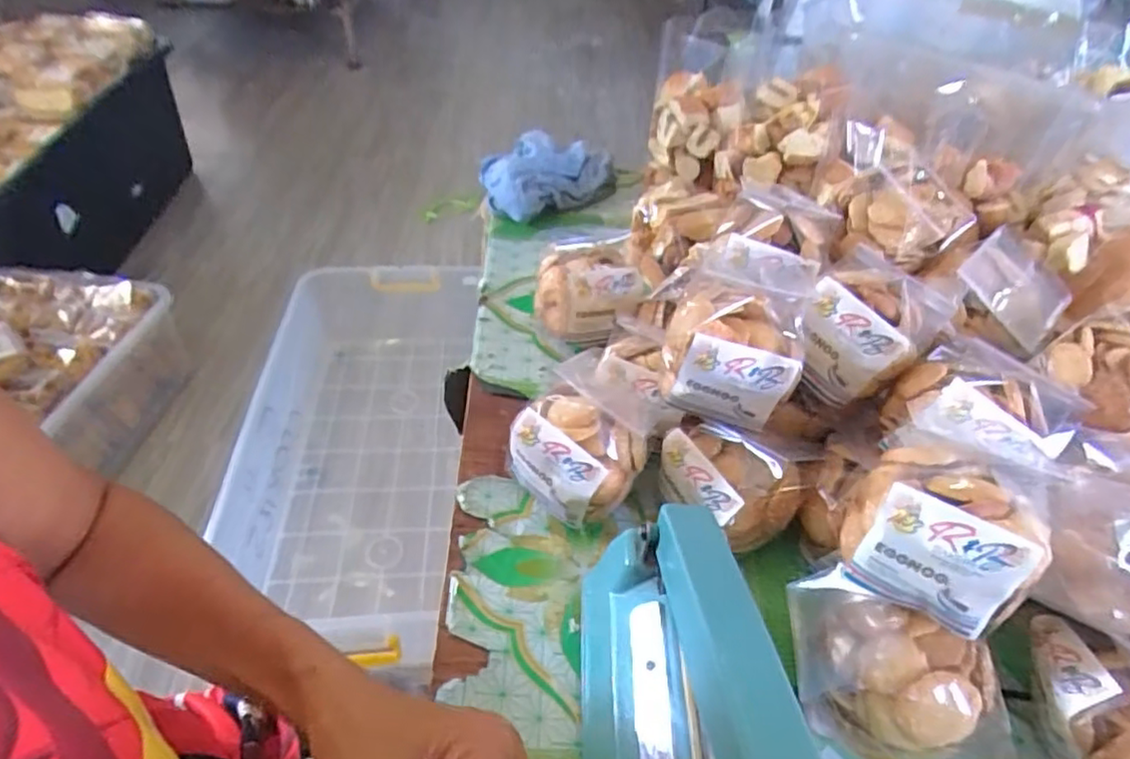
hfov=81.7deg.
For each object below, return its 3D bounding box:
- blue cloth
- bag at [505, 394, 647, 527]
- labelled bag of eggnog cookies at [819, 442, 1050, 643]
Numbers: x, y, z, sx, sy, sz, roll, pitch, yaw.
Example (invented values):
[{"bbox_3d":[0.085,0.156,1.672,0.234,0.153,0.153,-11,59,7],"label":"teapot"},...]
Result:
[{"bbox_3d":[-0.020,-0.251,0.799,0.165,0.052,0.095,-27,53,-27],"label":"blue cloth"},{"bbox_3d":[0.008,0.054,0.467,0.084,0.076,0.064,28,50,22],"label":"bag"},{"bbox_3d":[0.207,0.078,0.364,0.093,0.063,0.080,26,50,21],"label":"labelled bag of eggnog cookies"}]

